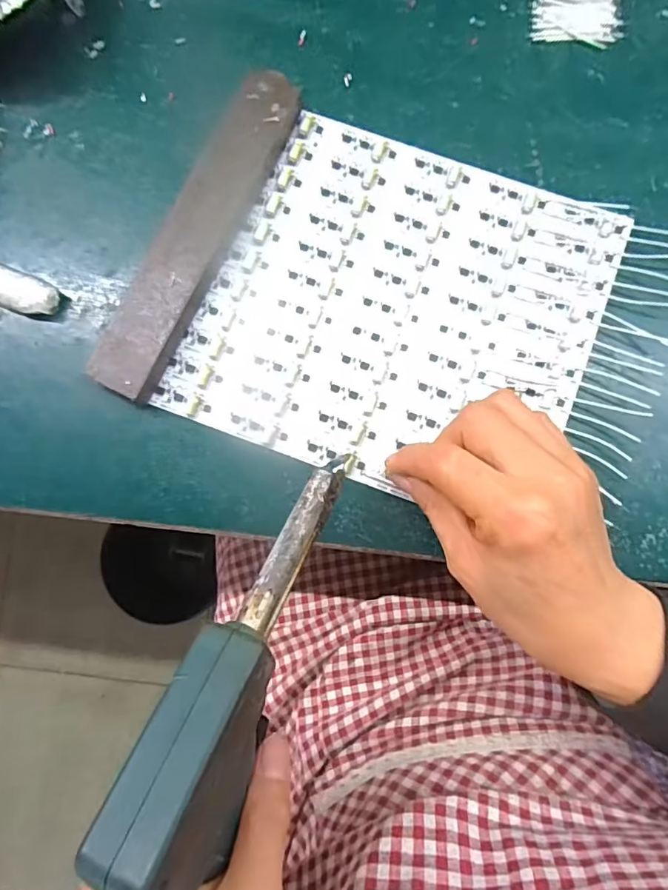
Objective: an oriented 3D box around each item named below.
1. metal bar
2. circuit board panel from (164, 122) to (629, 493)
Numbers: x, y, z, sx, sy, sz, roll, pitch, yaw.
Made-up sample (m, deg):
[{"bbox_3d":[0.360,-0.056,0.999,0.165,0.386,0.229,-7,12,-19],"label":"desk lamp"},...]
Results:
[{"bbox_3d":[-0.078,-0.119,0.288,0.037,0.020,0.196,27,84,3],"label":"metal bar"},{"bbox_3d":[0.038,-0.075,0.293,0.211,0.006,0.192,21,84,2],"label":"circuit board panel"}]

